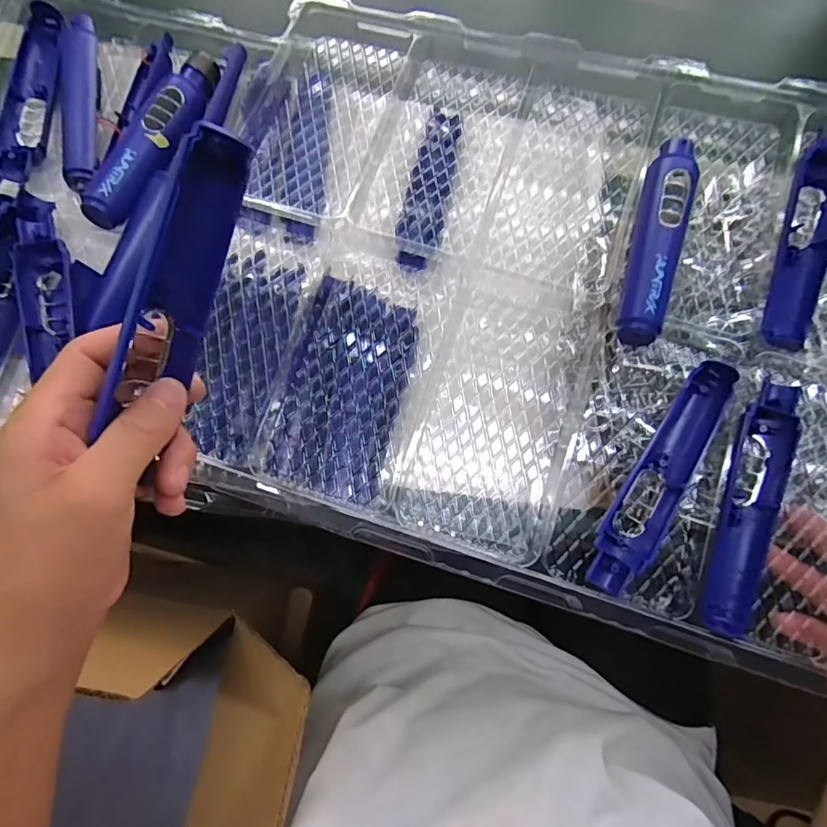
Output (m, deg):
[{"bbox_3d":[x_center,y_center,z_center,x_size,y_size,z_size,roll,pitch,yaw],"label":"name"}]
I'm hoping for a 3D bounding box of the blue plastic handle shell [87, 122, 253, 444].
[{"bbox_3d":[-0.111,-0.060,0.224,0.027,0.034,0.135,27,101,6],"label":"blue plastic handle shell"}]

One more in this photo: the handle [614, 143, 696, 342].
[{"bbox_3d":[0.184,-0.132,0.366,0.041,0.036,0.179,17,79,3],"label":"handle"}]

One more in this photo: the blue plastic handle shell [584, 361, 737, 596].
[{"bbox_3d":[0.173,0.045,0.337,0.038,0.027,0.170,34,78,4],"label":"blue plastic handle shell"}]

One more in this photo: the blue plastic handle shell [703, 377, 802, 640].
[{"bbox_3d":[0.230,0.061,0.332,0.041,0.027,0.172,13,77,-1],"label":"blue plastic handle shell"}]

